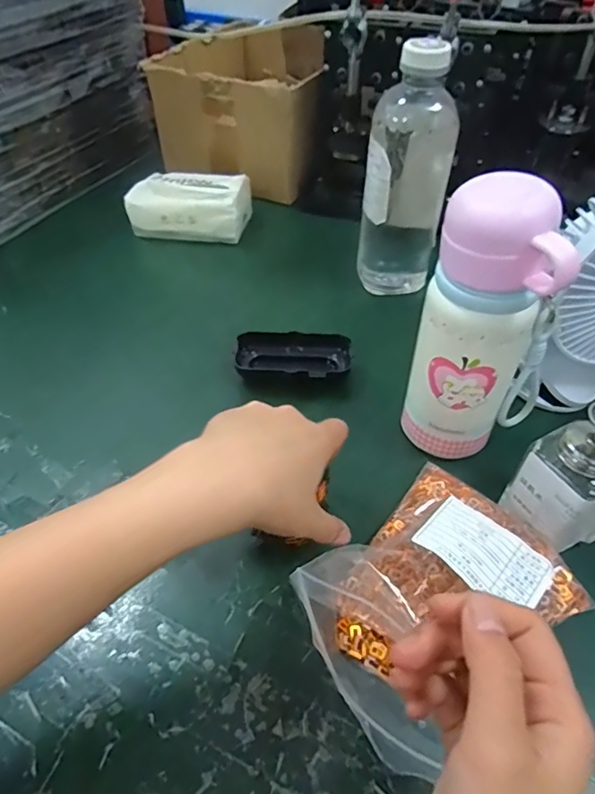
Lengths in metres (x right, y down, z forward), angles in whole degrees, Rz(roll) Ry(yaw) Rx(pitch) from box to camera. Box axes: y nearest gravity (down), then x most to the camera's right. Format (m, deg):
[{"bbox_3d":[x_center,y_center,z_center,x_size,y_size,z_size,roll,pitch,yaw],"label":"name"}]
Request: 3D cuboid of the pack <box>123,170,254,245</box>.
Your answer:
[{"bbox_3d":[-0.137,-0.247,0.669,0.147,0.057,0.084,6,47,4],"label":"pack"}]

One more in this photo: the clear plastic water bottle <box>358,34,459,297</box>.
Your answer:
[{"bbox_3d":[0.110,-0.215,0.524,0.085,0.234,0.081,12,48,9],"label":"clear plastic water bottle"}]

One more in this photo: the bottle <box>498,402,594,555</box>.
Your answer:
[{"bbox_3d":[0.187,0.057,0.348,0.049,0.120,0.062,-27,53,-24],"label":"bottle"}]

